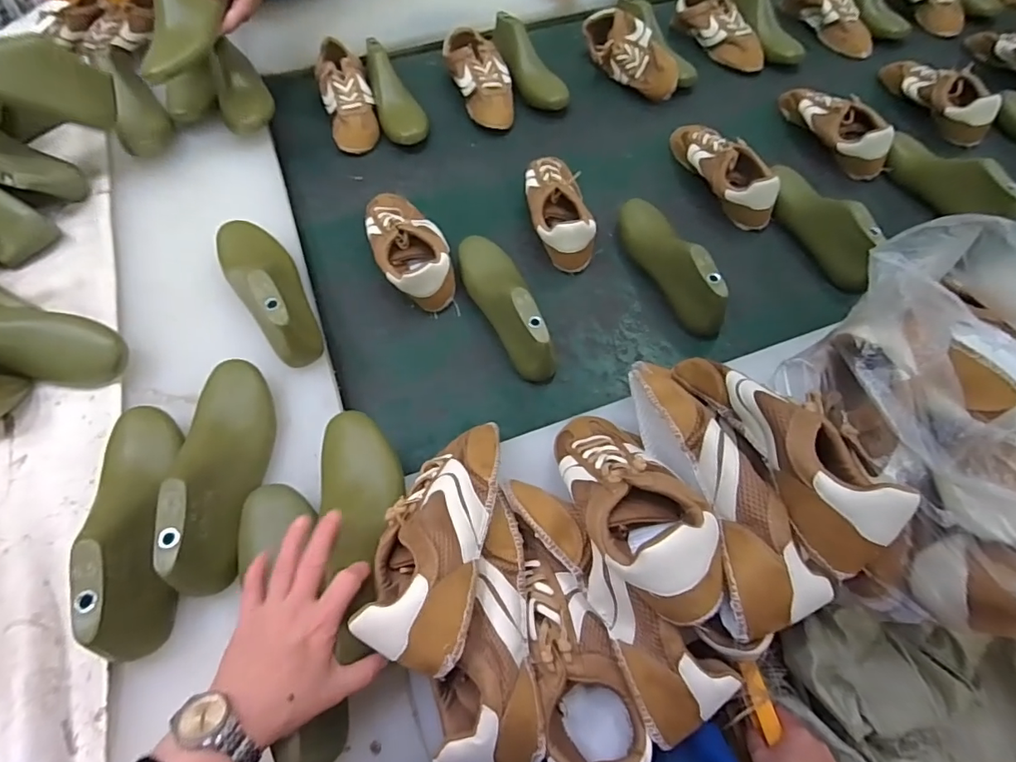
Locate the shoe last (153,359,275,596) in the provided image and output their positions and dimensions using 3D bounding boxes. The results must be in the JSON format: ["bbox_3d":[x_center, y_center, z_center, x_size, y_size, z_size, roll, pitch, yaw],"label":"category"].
[{"bbox_3d":[-0.281,0.077,0.502,0.070,0.080,0.238,-6,49,-3],"label":"shoe last"}]

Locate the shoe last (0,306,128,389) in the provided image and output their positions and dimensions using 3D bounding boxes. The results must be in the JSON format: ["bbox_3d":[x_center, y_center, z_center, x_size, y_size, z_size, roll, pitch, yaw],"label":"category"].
[{"bbox_3d":[-0.537,-0.043,0.547,0.224,0.063,0.064,12,59,-20],"label":"shoe last"}]

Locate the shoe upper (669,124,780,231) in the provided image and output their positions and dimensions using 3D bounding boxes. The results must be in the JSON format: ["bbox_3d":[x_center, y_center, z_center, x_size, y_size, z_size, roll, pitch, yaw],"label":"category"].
[{"bbox_3d":[0.331,-0.337,0.803,0.078,0.071,0.230,-18,63,-9],"label":"shoe upper"}]

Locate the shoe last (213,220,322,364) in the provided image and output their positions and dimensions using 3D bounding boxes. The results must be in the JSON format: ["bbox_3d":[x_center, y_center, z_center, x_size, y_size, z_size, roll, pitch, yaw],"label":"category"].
[{"bbox_3d":[-0.294,-0.125,0.614,0.078,0.078,0.245,-29,65,-14],"label":"shoe last"}]

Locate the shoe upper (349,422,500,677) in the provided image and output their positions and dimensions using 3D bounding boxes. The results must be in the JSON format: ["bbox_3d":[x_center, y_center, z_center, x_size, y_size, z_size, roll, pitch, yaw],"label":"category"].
[{"bbox_3d":[-0.058,0.122,0.432,0.083,0.060,0.206,10,47,6],"label":"shoe upper"}]

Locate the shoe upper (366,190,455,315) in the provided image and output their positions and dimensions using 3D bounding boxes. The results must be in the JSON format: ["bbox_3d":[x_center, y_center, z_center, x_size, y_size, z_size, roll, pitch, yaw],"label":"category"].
[{"bbox_3d":[-0.142,-0.196,0.724,0.095,0.074,0.216,-19,63,-9],"label":"shoe upper"}]

